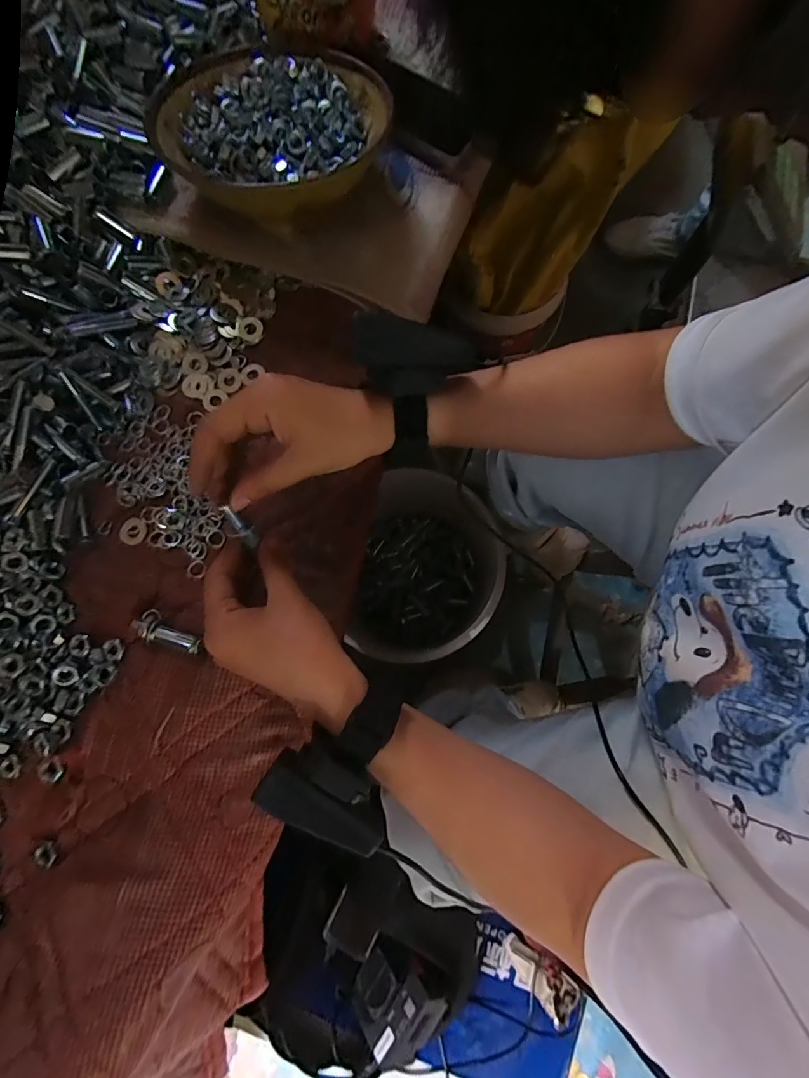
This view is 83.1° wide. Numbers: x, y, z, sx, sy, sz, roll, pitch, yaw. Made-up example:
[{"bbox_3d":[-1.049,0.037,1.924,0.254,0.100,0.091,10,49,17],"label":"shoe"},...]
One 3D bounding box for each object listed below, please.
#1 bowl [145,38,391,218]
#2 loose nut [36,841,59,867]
[{"bbox_3d":[-0.110,-0.343,0.391,0.182,0.056,0.167,0,79,1],"label":"bowl"},{"bbox_3d":[-0.246,0.217,0.314,0.016,0.005,0.016,0,79,1],"label":"loose nut"}]

